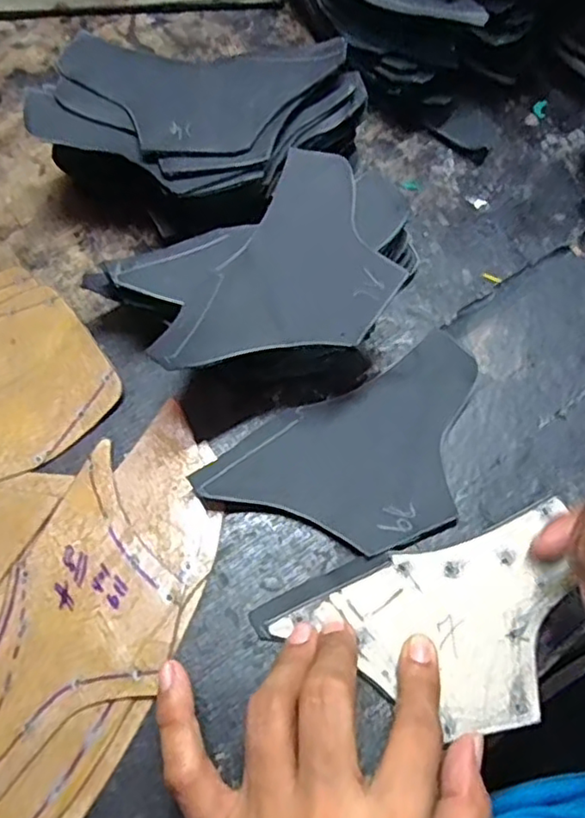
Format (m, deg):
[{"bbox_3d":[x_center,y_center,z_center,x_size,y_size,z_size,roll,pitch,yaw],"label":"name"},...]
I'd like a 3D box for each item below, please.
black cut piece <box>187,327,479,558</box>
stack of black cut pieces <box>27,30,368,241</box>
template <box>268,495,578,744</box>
[{"bbox_3d":[0.036,0.026,0.297,0.145,0.012,0.081,-27,70,-13],"label":"black cut piece"},{"bbox_3d":[-0.054,-0.154,0.348,0.130,0.063,0.146,41,71,15],"label":"stack of black cut pieces"},{"bbox_3d":[0.069,0.098,0.266,0.130,0.005,0.076,-17,68,-9],"label":"template"}]

